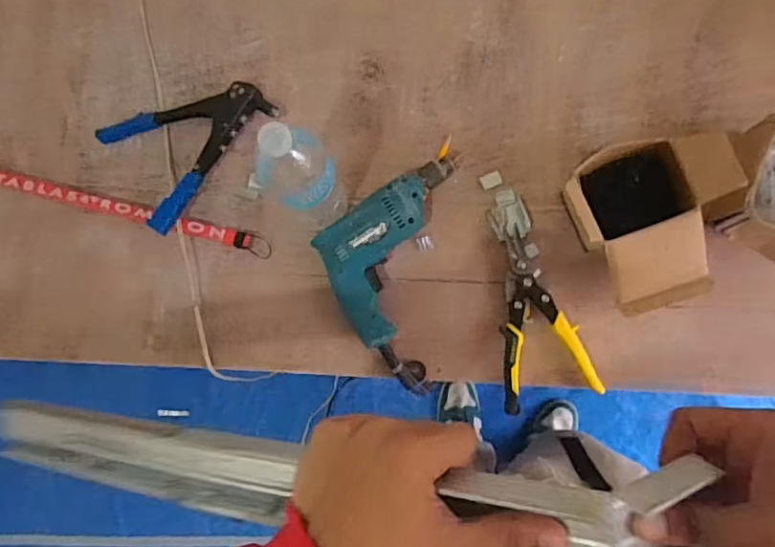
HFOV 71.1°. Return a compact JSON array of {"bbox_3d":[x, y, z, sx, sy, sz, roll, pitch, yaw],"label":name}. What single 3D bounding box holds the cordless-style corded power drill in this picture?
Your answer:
[{"bbox_3d":[-0.009,0.003,0.722,0.165,0.066,0.293,2,86,6],"label":"cordless-style corded power drill"}]

